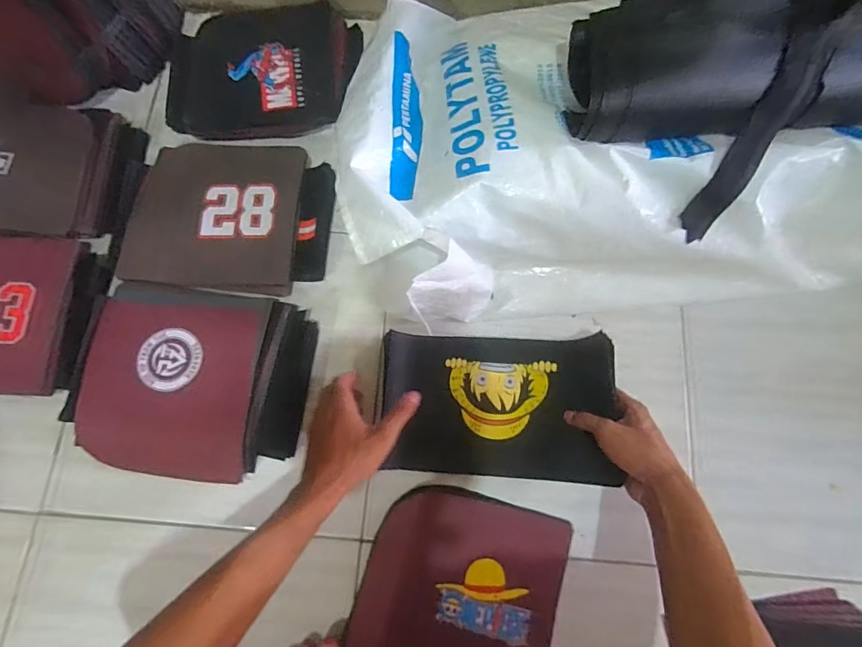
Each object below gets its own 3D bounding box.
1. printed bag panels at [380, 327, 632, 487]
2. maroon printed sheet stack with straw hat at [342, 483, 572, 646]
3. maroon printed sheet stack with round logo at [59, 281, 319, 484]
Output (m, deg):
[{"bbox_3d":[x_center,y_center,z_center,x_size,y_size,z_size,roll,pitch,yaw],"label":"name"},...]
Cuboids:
[{"bbox_3d":[0.079,0.100,0.548,0.270,0.068,0.170,2,77,0],"label":"printed bag panels"},{"bbox_3d":[0.034,0.304,0.516,0.218,0.024,0.204,16,75,5],"label":"maroon printed sheet stack with straw hat"},{"bbox_3d":[-0.301,0.071,0.564,0.284,0.035,0.229,7,75,2],"label":"maroon printed sheet stack with round logo"}]

